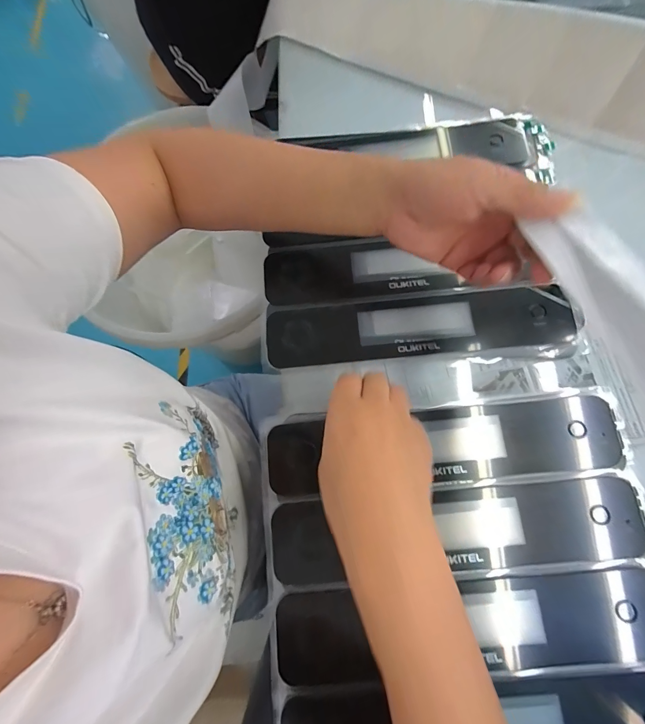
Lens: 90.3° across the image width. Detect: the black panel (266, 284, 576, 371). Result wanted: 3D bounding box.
[{"bbox_3d":[0.096,-0.038,0.334,0.305,0.015,0.066,-4,78,2],"label":"black panel"}]

